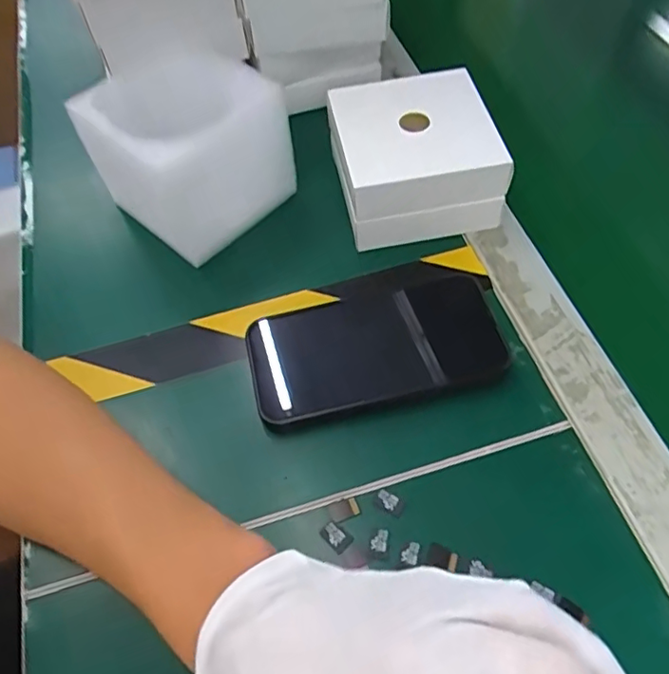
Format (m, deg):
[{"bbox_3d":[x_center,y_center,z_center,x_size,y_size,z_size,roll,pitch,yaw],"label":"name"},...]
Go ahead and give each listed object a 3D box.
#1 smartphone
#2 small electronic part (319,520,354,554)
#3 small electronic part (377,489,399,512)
[{"bbox_3d":[0.023,0.004,0.344,0.145,0.014,0.074,-13,57,-5],"label":"smartphone"},{"bbox_3d":[0.001,0.102,0.296,0.016,0.004,0.010,36,66,23],"label":"small electronic part"},{"bbox_3d":[0.028,0.085,0.303,0.011,0.004,0.009,28,62,18],"label":"small electronic part"}]

